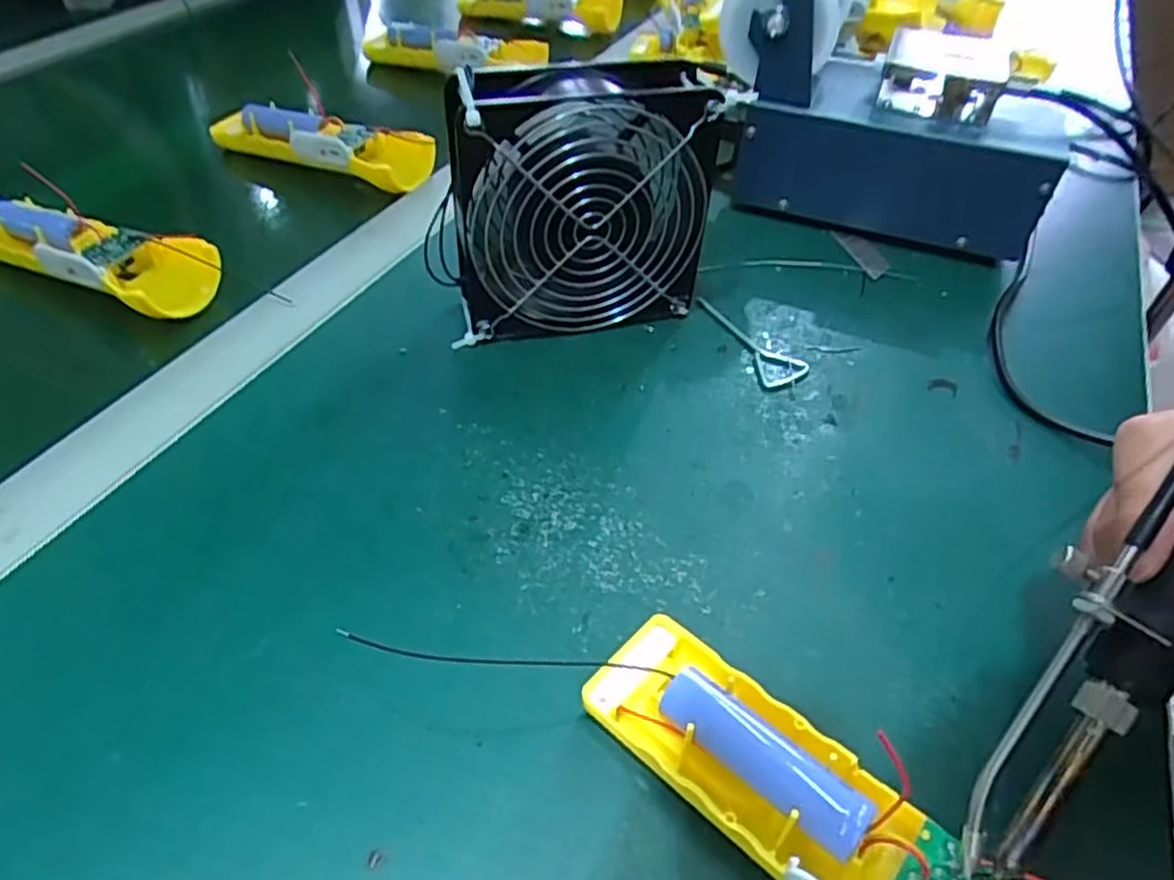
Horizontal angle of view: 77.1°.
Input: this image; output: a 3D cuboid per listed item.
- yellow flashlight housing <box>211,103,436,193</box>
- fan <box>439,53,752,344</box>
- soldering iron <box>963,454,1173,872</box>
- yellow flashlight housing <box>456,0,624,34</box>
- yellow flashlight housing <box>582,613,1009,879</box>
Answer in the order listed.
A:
[{"bbox_3d":[-0.180,-0.204,0.504,0.157,0.031,0.046,21,48,15],"label":"yellow flashlight housing"},{"bbox_3d":[-0.003,-0.114,0.362,0.129,0.123,0.045,-9,48,-13],"label":"fan"},{"bbox_3d":[0.155,0.022,0.192,0.030,0.018,0.197,33,87,25],"label":"soldering iron"},{"bbox_3d":[-0.045,-0.428,0.729,0.158,0.035,0.047,3,46,-2],"label":"yellow flashlight housing"},{"bbox_3d":[0.068,0.110,0.216,0.156,0.032,0.054,31,51,30],"label":"yellow flashlight housing"}]

